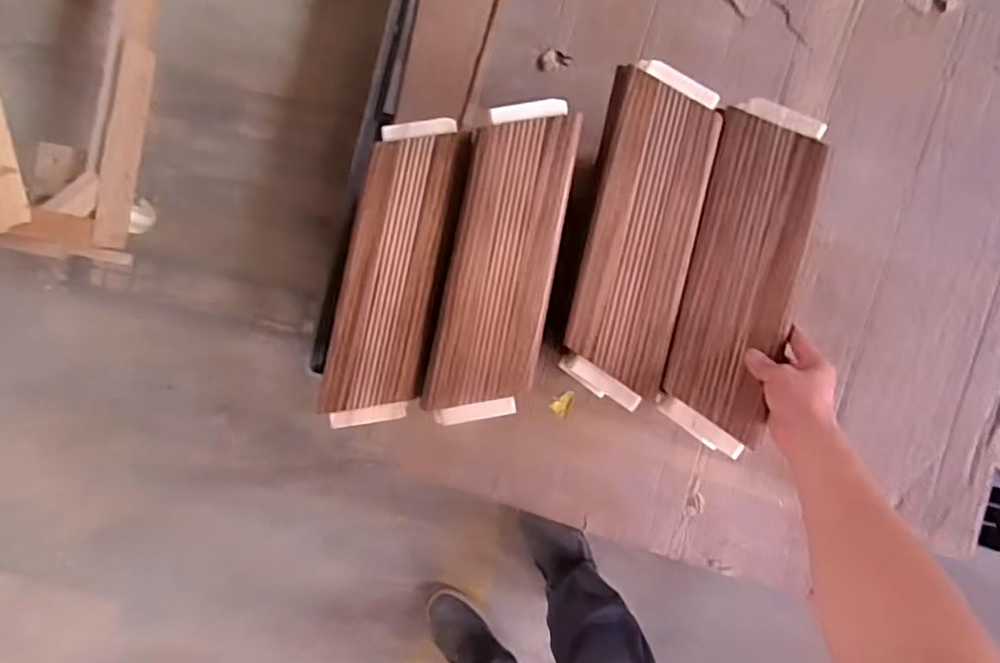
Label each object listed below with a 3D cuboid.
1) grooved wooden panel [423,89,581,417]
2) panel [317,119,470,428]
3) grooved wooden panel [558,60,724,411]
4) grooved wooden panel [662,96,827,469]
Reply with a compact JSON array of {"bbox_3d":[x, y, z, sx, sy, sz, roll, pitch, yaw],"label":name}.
[{"bbox_3d":[0.003,-0.080,0.686,0.124,0.018,0.374,11,92,4],"label":"grooved wooden panel"},{"bbox_3d":[-0.125,-0.070,0.707,0.116,0.024,0.369,12,91,2],"label":"panel"},{"bbox_3d":[0.164,-0.112,0.681,0.122,0.022,0.377,11,92,4],"label":"grooved wooden panel"},{"bbox_3d":[0.272,-0.062,0.656,0.112,0.016,0.379,13,92,23],"label":"grooved wooden panel"}]

